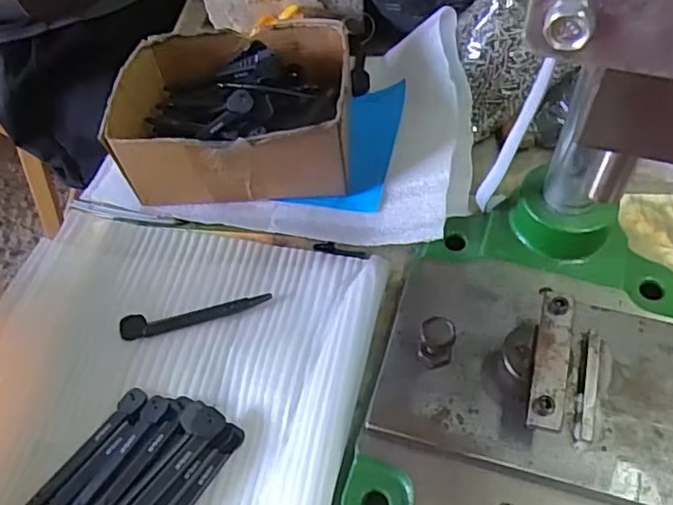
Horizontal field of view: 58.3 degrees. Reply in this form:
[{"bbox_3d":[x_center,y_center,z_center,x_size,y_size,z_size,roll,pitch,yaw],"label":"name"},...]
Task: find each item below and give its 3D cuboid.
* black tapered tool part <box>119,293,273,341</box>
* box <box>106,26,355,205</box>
[{"bbox_3d":[-0.092,0.042,0.397,0.098,0.013,0.016,-11,55,-3],"label":"black tapered tool part"},{"bbox_3d":[-0.074,-0.105,0.451,0.165,0.067,0.130,-2,53,1],"label":"box"}]

